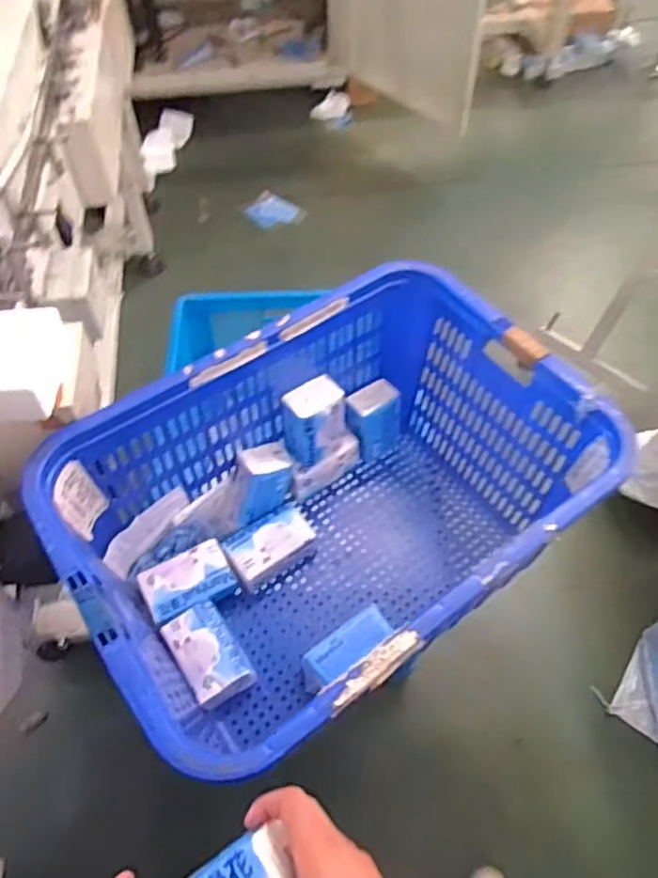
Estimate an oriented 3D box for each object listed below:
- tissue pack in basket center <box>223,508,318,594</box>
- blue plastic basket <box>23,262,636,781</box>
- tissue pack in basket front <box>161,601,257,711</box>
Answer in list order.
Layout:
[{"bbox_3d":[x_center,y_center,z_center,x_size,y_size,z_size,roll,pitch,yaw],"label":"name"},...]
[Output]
[{"bbox_3d":[-0.098,0.188,1.123,0.149,0.075,0.076,-31,59,-19],"label":"tissue pack in basket center"},{"bbox_3d":[0.013,0.126,0.992,0.702,0.361,0.495,-33,59,-20],"label":"blue plastic basket"},{"bbox_3d":[-0.187,0.336,1.019,0.094,0.070,0.139,-32,59,-19],"label":"tissue pack in basket front"}]

